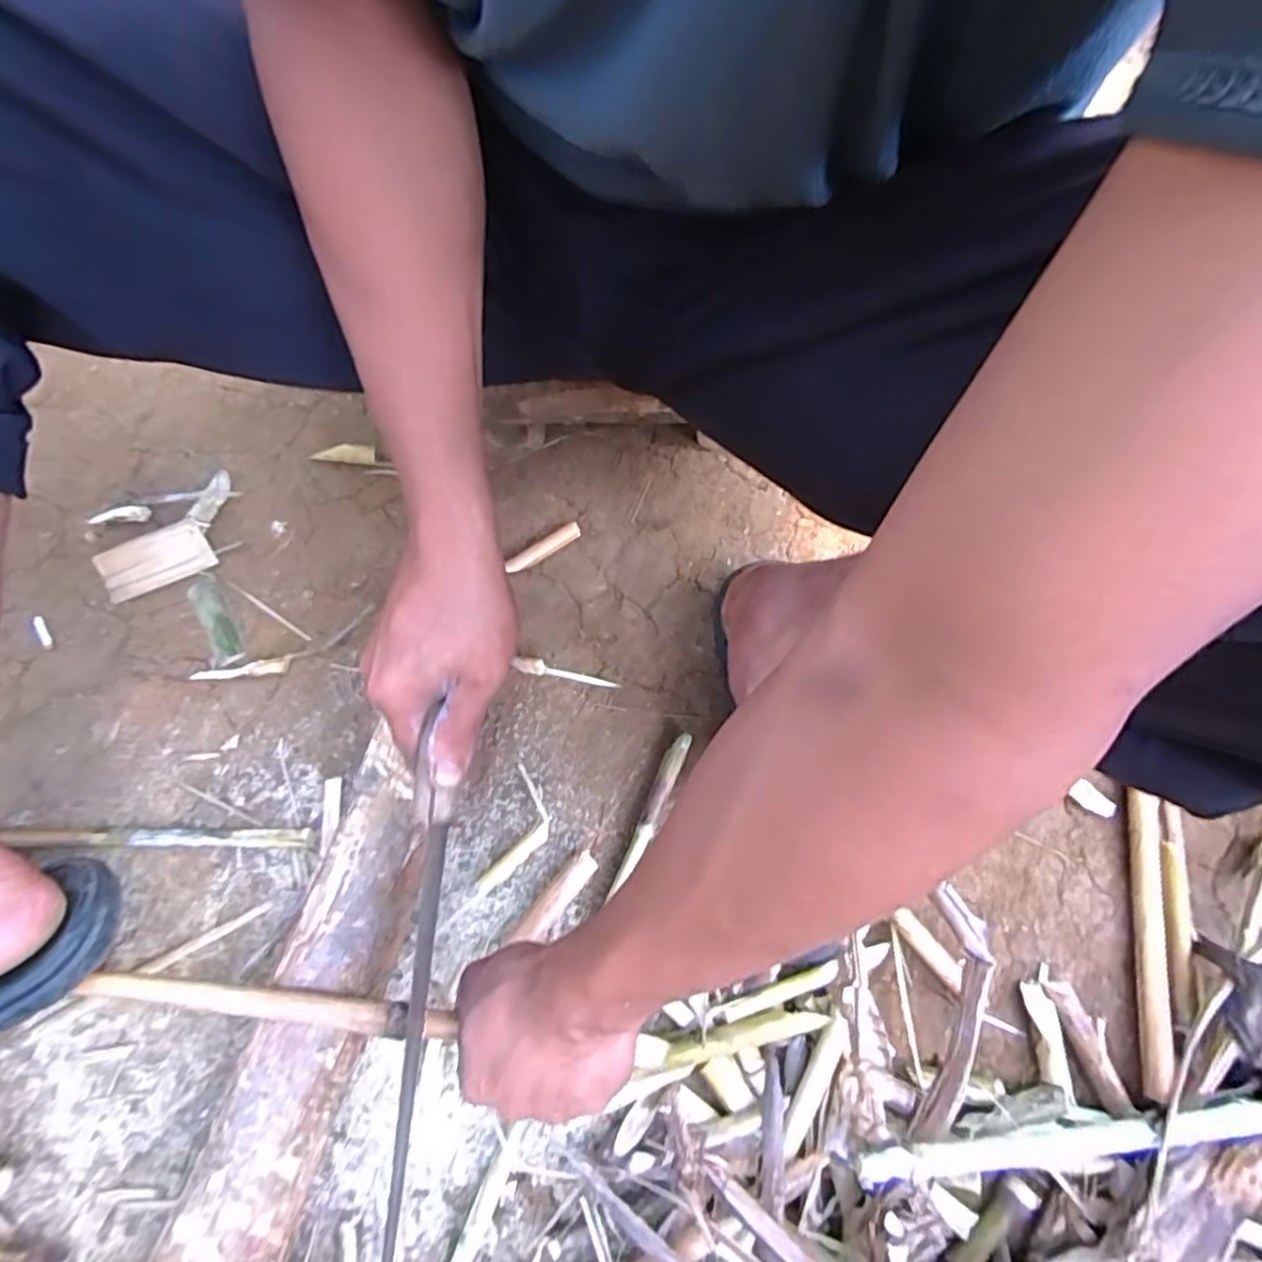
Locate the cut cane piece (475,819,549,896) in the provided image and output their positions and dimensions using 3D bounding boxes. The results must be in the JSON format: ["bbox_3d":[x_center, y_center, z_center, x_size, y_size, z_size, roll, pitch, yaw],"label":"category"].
[{"bbox_3d":[-0.081,0.157,0.484,0.061,0.015,0.012,-40,74,-16],"label":"cut cane piece"}]

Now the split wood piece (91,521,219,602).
[{"bbox_3d":[-0.393,-0.059,0.575,0.079,0.017,0.042,-27,70,-12],"label":"split wood piece"}]

